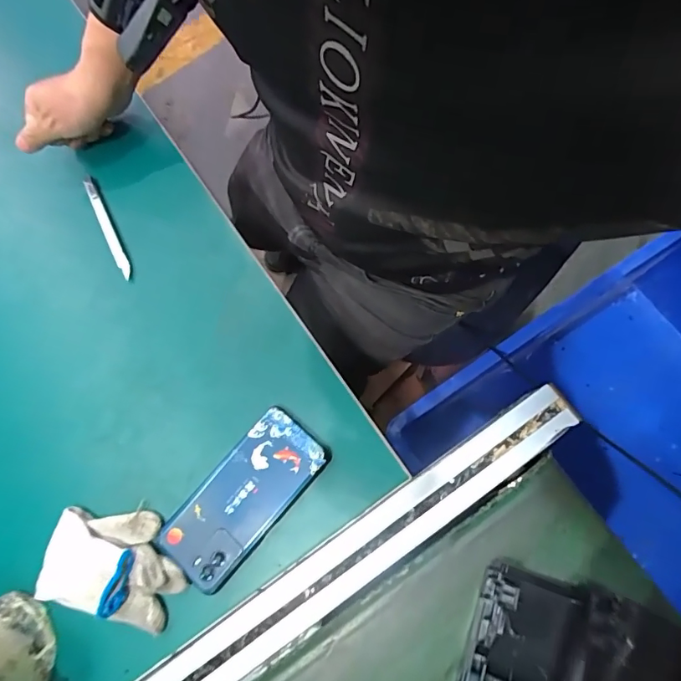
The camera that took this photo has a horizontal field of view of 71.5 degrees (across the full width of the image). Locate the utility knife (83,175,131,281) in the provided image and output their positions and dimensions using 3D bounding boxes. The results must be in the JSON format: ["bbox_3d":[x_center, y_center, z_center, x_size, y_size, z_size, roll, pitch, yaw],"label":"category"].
[{"bbox_3d":[-0.262,-0.127,0.530,0.013,0.012,0.130,-27,78,-4],"label":"utility knife"}]

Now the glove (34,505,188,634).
[{"bbox_3d":[-0.205,0.200,0.423,0.127,0.027,0.087,15,78,5],"label":"glove"}]

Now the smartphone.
[{"bbox_3d":[-0.088,0.144,0.437,0.076,0.013,0.163,40,81,9],"label":"smartphone"}]

